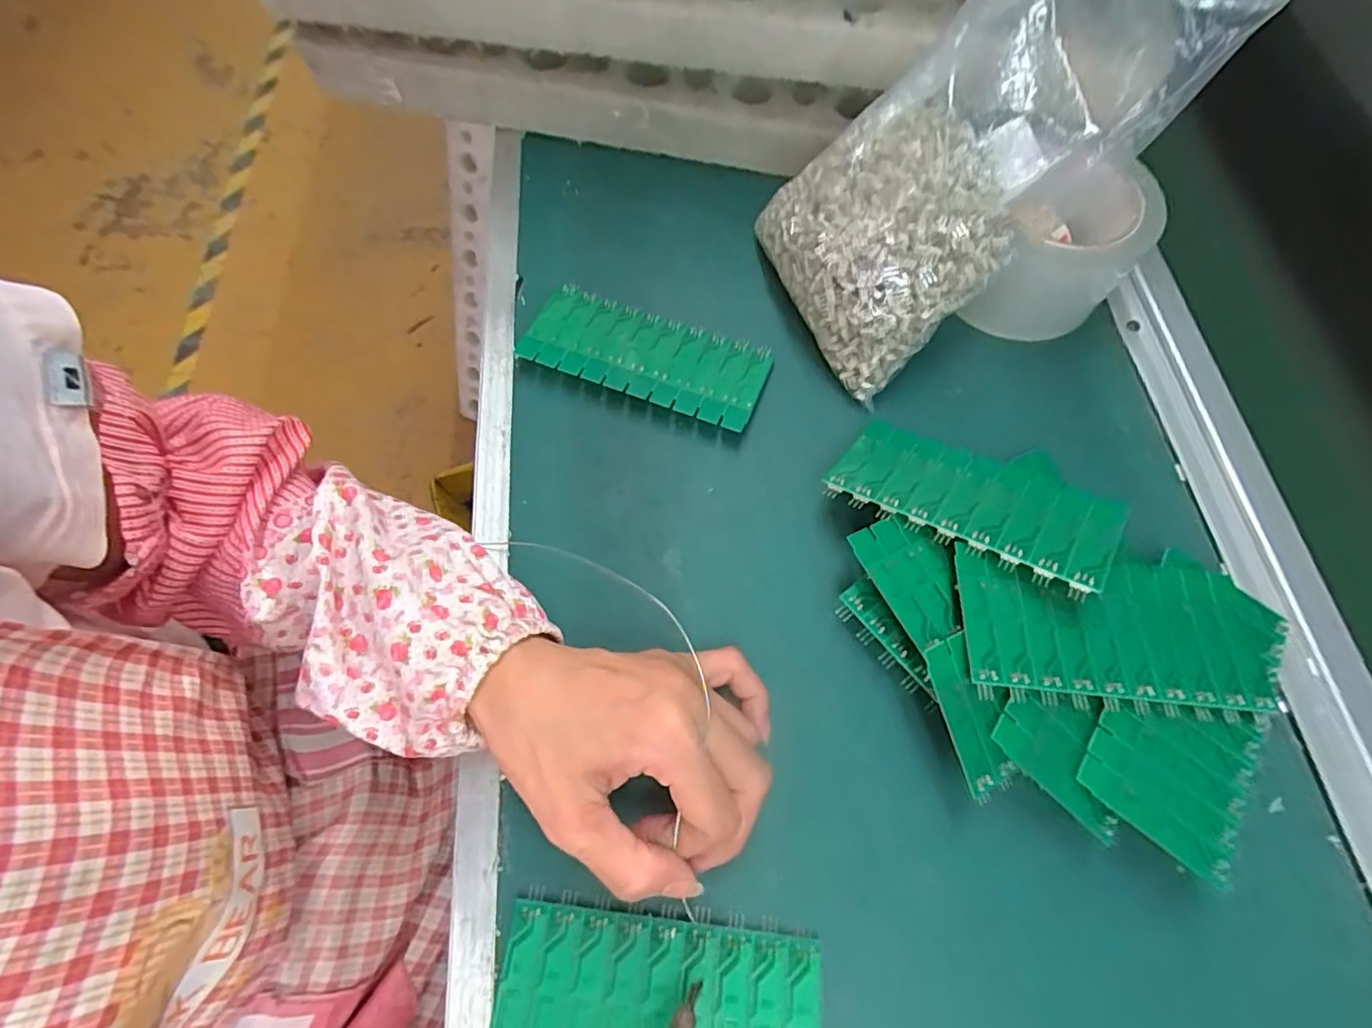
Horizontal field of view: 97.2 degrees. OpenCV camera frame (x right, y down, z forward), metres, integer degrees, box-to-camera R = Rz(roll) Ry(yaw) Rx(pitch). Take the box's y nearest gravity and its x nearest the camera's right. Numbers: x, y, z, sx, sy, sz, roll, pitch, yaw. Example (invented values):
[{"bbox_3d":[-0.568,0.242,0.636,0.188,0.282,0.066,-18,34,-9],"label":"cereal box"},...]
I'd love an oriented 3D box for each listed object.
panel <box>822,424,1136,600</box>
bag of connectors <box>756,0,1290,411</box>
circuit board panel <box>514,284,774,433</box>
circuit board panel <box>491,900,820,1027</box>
[{"bbox_3d":[0.135,-0.009,0.292,0.123,0.007,0.063,25,50,27],"label":"panel"},{"bbox_3d":[0.126,-0.174,0.298,0.136,0.171,0.132,-24,70,-9],"label":"bag of connectors"},{"bbox_3d":[-0.023,-0.092,0.353,0.137,0.015,0.058,21,69,8],"label":"circuit board panel"},{"bbox_3d":[-0.011,0.194,0.234,0.122,0.017,0.062,6,68,3],"label":"circuit board panel"}]

